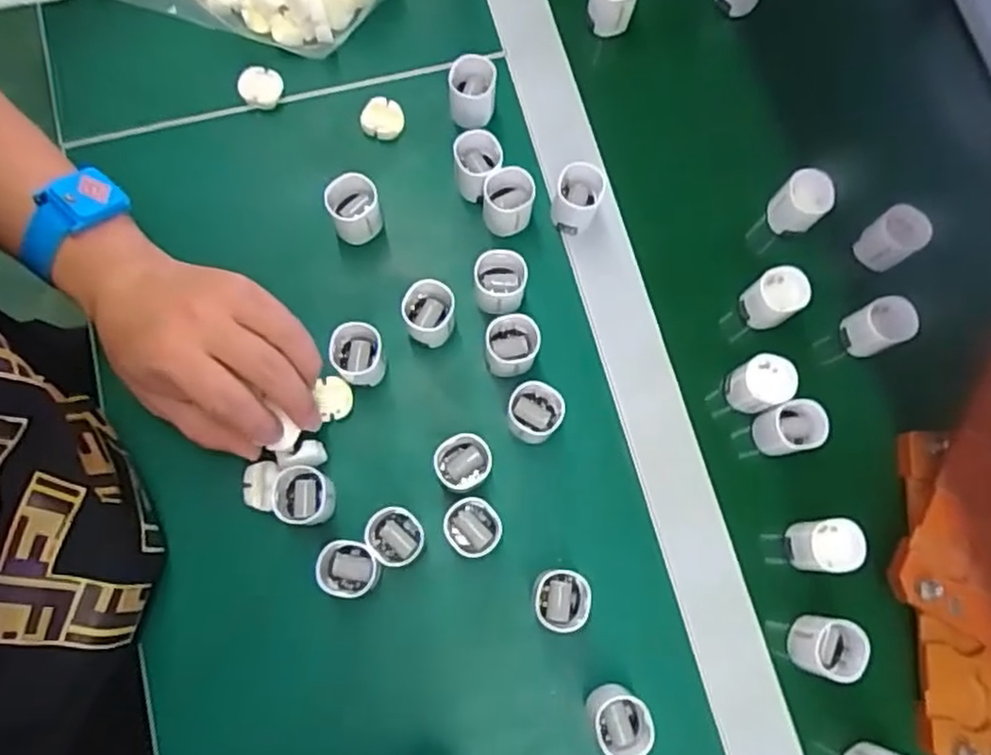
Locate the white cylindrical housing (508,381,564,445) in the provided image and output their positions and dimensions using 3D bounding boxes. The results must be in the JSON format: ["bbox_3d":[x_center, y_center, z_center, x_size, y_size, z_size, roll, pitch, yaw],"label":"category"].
[{"bbox_3d":[0.023,0.021,0.415,0.030,0.029,0.029,0,75,1],"label":"white cylindrical housing"}]

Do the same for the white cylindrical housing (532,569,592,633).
[{"bbox_3d":[0.035,0.121,0.391,0.030,0.029,0.031,0,75,1],"label":"white cylindrical housing"}]

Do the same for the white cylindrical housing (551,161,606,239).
[{"bbox_3d":[0.051,-0.110,0.448,0.028,0.031,0.035,17,76,6],"label":"white cylindrical housing"}]

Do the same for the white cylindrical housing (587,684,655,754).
[{"bbox_3d":[0.066,0.180,0.377,0.029,0.032,0.032,-13,75,-2],"label":"white cylindrical housing"}]

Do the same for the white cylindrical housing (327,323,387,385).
[{"bbox_3d":[-0.079,-0.012,0.422,0.029,0.035,0.029,0,75,1],"label":"white cylindrical housing"}]

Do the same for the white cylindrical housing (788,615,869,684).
[{"bbox_3d":[0.183,0.150,0.402,0.030,0.040,0.031,17,76,6],"label":"white cylindrical housing"}]

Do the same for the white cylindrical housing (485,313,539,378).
[{"bbox_3d":[0.010,-0.018,0.424,0.031,0.031,0.028,-1,75,1],"label":"white cylindrical housing"}]

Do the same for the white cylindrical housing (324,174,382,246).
[{"bbox_3d":[-0.085,-0.101,0.441,0.031,0.044,0.029,0,75,1],"label":"white cylindrical housing"}]

